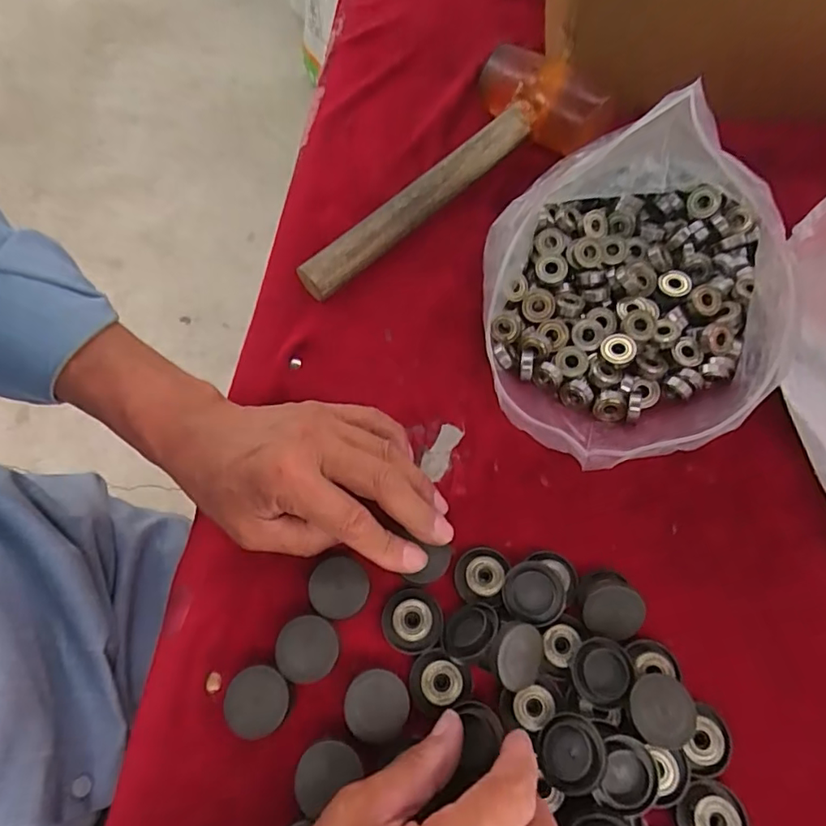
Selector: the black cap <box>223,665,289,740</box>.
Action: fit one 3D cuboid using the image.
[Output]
[{"bbox_3d":[-0.079,0.148,0.282,0.030,0.016,0.032,0,65,-1],"label":"black cap"}]

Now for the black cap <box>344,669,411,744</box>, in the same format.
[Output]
[{"bbox_3d":[-0.018,0.149,0.280,0.031,0.016,0.031,-7,65,-4],"label":"black cap"}]

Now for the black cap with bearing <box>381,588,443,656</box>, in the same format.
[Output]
[{"bbox_3d":[-0.001,0.114,0.300,0.033,0.009,0.032,0,65,-1],"label":"black cap with bearing"}]

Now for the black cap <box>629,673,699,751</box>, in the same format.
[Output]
[{"bbox_3d":[0.124,0.149,0.275,0.033,0.014,0.032,0,65,-1],"label":"black cap"}]

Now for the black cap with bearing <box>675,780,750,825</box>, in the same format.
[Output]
[{"bbox_3d":[0.145,0.195,0.262,0.030,0.006,0.032,0,65,-1],"label":"black cap with bearing"}]

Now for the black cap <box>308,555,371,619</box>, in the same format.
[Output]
[{"bbox_3d":[-0.041,0.098,0.305,0.032,0.013,0.031,-7,65,-4],"label":"black cap"}]

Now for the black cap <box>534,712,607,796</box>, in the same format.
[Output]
[{"bbox_3d":[0.075,0.163,0.263,0.032,0.014,0.031,-20,62,19],"label":"black cap"}]

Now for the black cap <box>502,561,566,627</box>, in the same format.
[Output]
[{"bbox_3d":[0.066,0.099,0.303,0.033,0.006,0.033,-1,83,6],"label":"black cap"}]

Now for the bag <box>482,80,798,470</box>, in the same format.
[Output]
[{"bbox_3d":[0.152,-0.083,0.361,0.188,0.092,0.253,34,69,14],"label":"bag"}]

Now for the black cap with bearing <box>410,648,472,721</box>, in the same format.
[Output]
[{"bbox_3d":[0.014,0.140,0.287,0.031,0.006,0.029,0,65,-1],"label":"black cap with bearing"}]

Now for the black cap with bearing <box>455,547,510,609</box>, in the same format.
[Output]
[{"bbox_3d":[0.038,0.092,0.311,0.028,0.012,0.031,6,65,2],"label":"black cap with bearing"}]

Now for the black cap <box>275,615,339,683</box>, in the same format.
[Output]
[{"bbox_3d":[-0.055,0.125,0.291,0.031,0.016,0.030,-5,65,-3],"label":"black cap"}]

